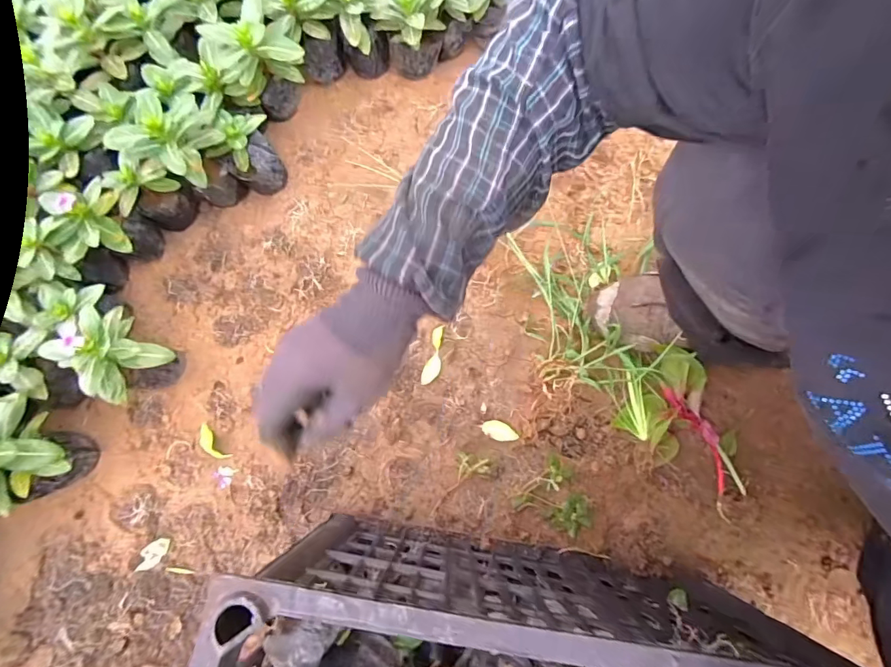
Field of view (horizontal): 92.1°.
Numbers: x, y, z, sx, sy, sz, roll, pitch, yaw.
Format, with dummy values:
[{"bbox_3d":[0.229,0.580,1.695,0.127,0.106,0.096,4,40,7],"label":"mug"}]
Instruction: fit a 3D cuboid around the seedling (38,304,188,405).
[{"bbox_3d":[-0.376,0.025,0.508,0.093,0.146,0.074,42,82,11],"label":"seedling"}]

